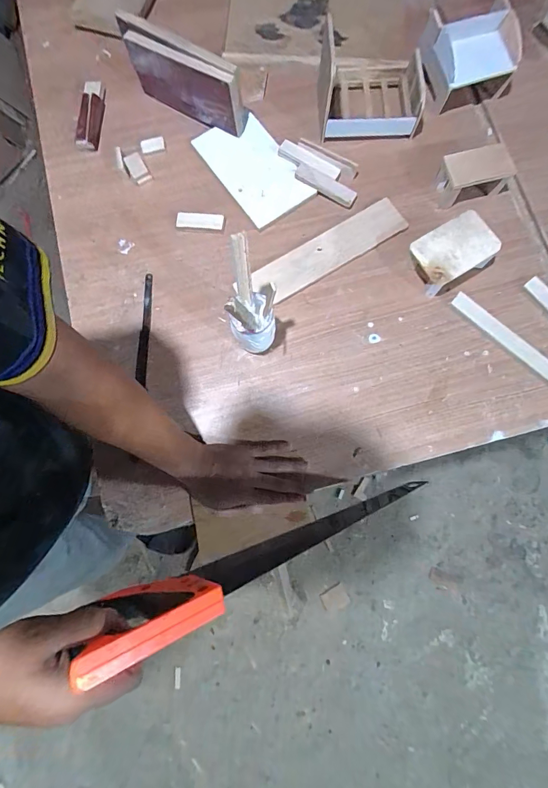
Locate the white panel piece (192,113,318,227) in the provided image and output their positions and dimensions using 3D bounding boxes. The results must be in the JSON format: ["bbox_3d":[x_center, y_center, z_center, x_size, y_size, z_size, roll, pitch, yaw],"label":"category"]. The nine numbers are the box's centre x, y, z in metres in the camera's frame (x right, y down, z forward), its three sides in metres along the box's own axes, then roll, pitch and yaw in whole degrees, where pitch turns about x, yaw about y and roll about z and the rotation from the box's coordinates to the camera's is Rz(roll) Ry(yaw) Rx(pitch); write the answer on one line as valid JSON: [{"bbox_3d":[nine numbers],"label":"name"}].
[{"bbox_3d":[-0.038,-0.395,0.652,0.114,0.015,0.197,-36,81,-6],"label":"white panel piece"}]

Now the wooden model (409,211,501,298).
[{"bbox_3d":[0.282,-0.224,0.597,0.121,0.060,0.086,-31,80,-5],"label":"wooden model"}]

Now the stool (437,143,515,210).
[{"bbox_3d":[0.338,-0.371,0.638,0.113,0.053,0.070,-14,79,-2],"label":"stool"}]

